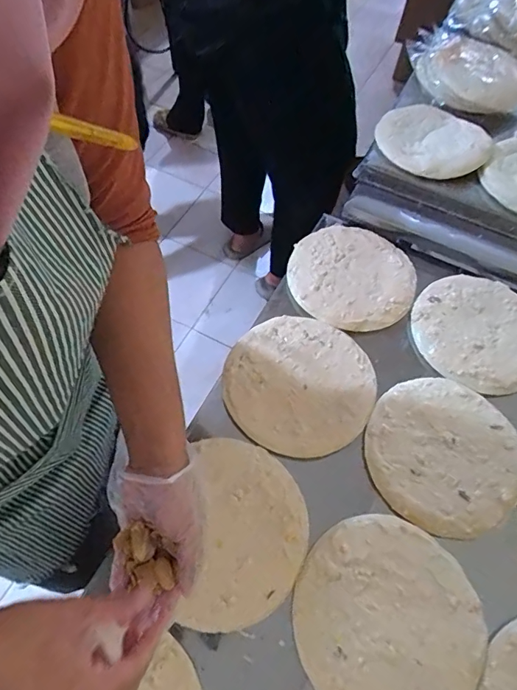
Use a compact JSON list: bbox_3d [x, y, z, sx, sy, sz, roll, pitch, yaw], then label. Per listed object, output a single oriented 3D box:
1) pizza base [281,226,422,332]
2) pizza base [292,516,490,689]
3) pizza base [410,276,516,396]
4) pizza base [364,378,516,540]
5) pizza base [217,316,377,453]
[{"bbox_3d":[0.152,-0.117,0.705,0.202,0.015,0.197,2,60,-3],"label":"pizza base"},{"bbox_3d":[0.142,0.298,0.482,0.198,0.013,0.196,2,60,-3],"label":"pizza base"},{"bbox_3d":[0.342,-0.025,0.667,0.194,0.013,0.192,-19,63,-15],"label":"pizza base"},{"bbox_3d":[0.241,0.137,0.572,0.193,0.008,0.194,2,60,-3],"label":"pizza base"},{"bbox_3d":[0.057,0.048,0.609,0.200,0.007,0.199,-23,64,-17],"label":"pizza base"}]

